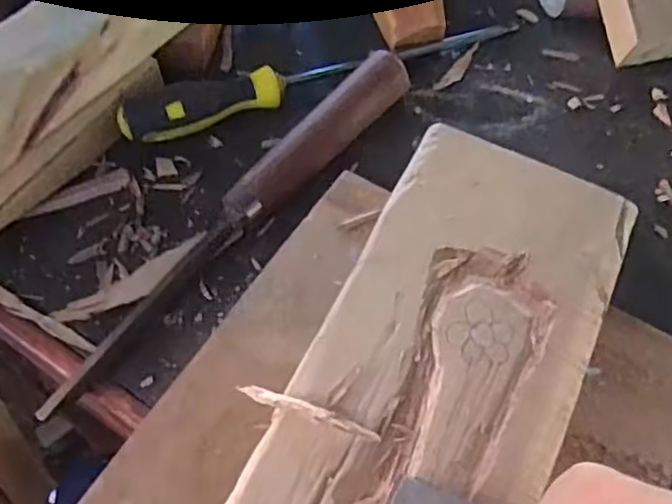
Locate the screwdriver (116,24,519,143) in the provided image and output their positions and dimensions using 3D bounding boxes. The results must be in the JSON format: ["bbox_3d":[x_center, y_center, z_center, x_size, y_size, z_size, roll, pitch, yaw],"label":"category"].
[{"bbox_3d":[-0.004,-0.125,0.440,0.281,0.029,0.029,-20,61,-13],"label":"screwdriver"}]

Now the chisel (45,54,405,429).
[{"bbox_3d":[-0.055,-0.025,0.376,0.026,0.035,0.287,37,65,20],"label":"chisel"}]

